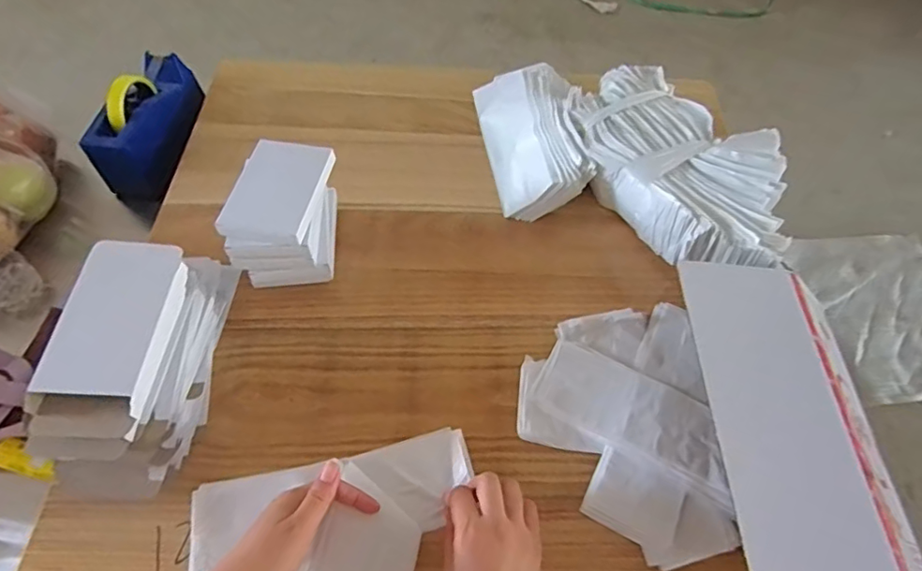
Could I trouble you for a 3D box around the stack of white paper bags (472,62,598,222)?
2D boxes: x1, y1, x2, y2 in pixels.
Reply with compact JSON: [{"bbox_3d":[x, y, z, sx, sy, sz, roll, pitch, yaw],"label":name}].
[{"bbox_3d":[0.095,-0.216,0.742,0.122,0.068,0.260,-4,59,-5],"label":"stack of white paper bags"}]

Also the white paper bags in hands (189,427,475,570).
[{"bbox_3d":[-0.110,0.221,0.492,0.254,0.023,0.135,-11,60,-9],"label":"white paper bags in hands"}]

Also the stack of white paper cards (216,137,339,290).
[{"bbox_3d":[-0.195,-0.072,0.614,0.102,0.121,0.136,1,57,-1],"label":"stack of white paper cards"}]

